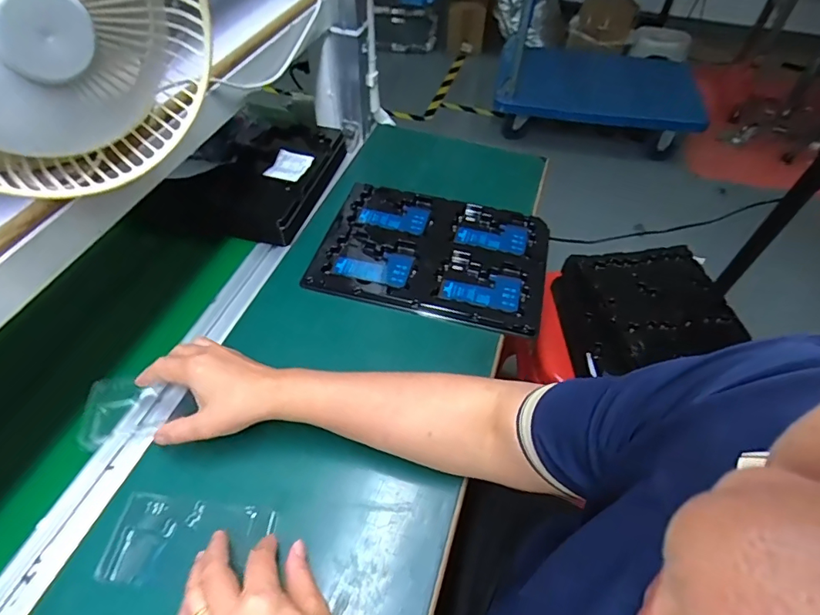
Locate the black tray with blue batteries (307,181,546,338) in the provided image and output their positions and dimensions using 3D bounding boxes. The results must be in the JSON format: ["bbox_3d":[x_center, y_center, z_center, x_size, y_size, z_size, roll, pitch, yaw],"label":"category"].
[{"bbox_3d":[0.032,-0.076,0.648,0.289,0.021,0.210,12,51,7],"label":"black tray with blue batteries"}]

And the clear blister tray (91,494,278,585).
[{"bbox_3d":[-0.184,0.197,0.408,0.123,0.013,0.067,6,51,2],"label":"clear blister tray"}]

